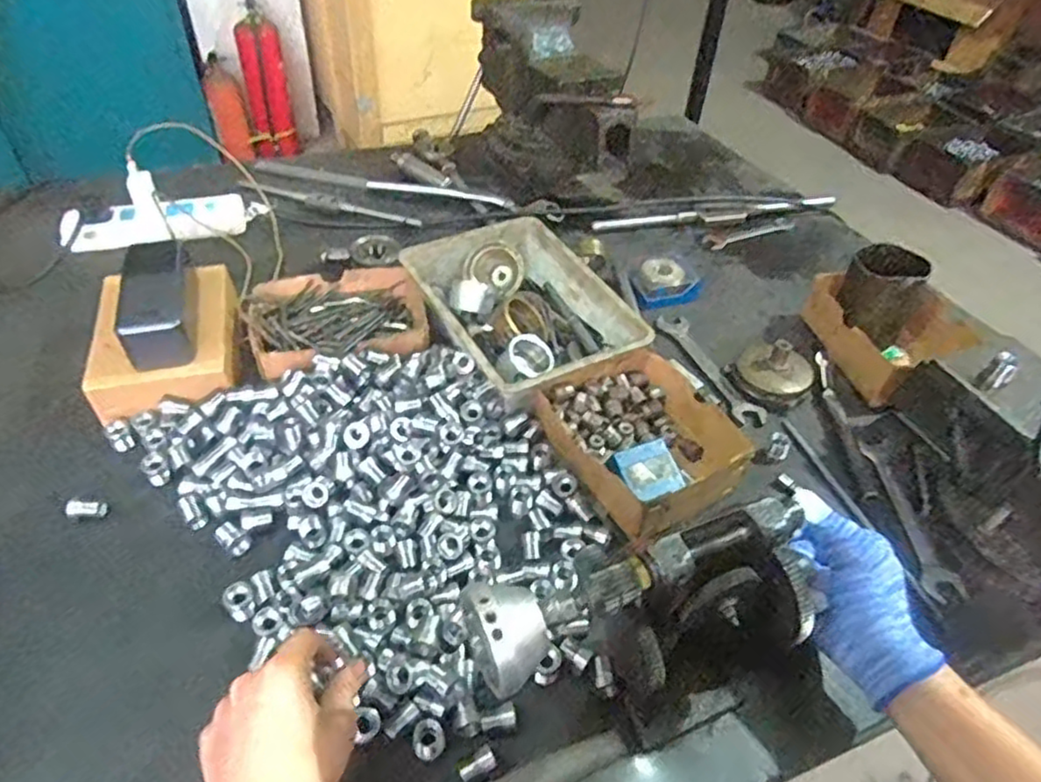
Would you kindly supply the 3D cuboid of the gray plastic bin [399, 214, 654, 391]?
[{"bbox_3d":[-0.003,-0.084,0.716,0.171,0.067,0.244,-21,49,-24],"label":"gray plastic bin"}]

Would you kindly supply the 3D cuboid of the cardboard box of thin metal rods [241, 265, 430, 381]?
[{"bbox_3d":[-0.184,-0.071,0.700,0.182,0.039,0.139,-14,47,-18],"label":"cardboard box of thin metal rods"}]

